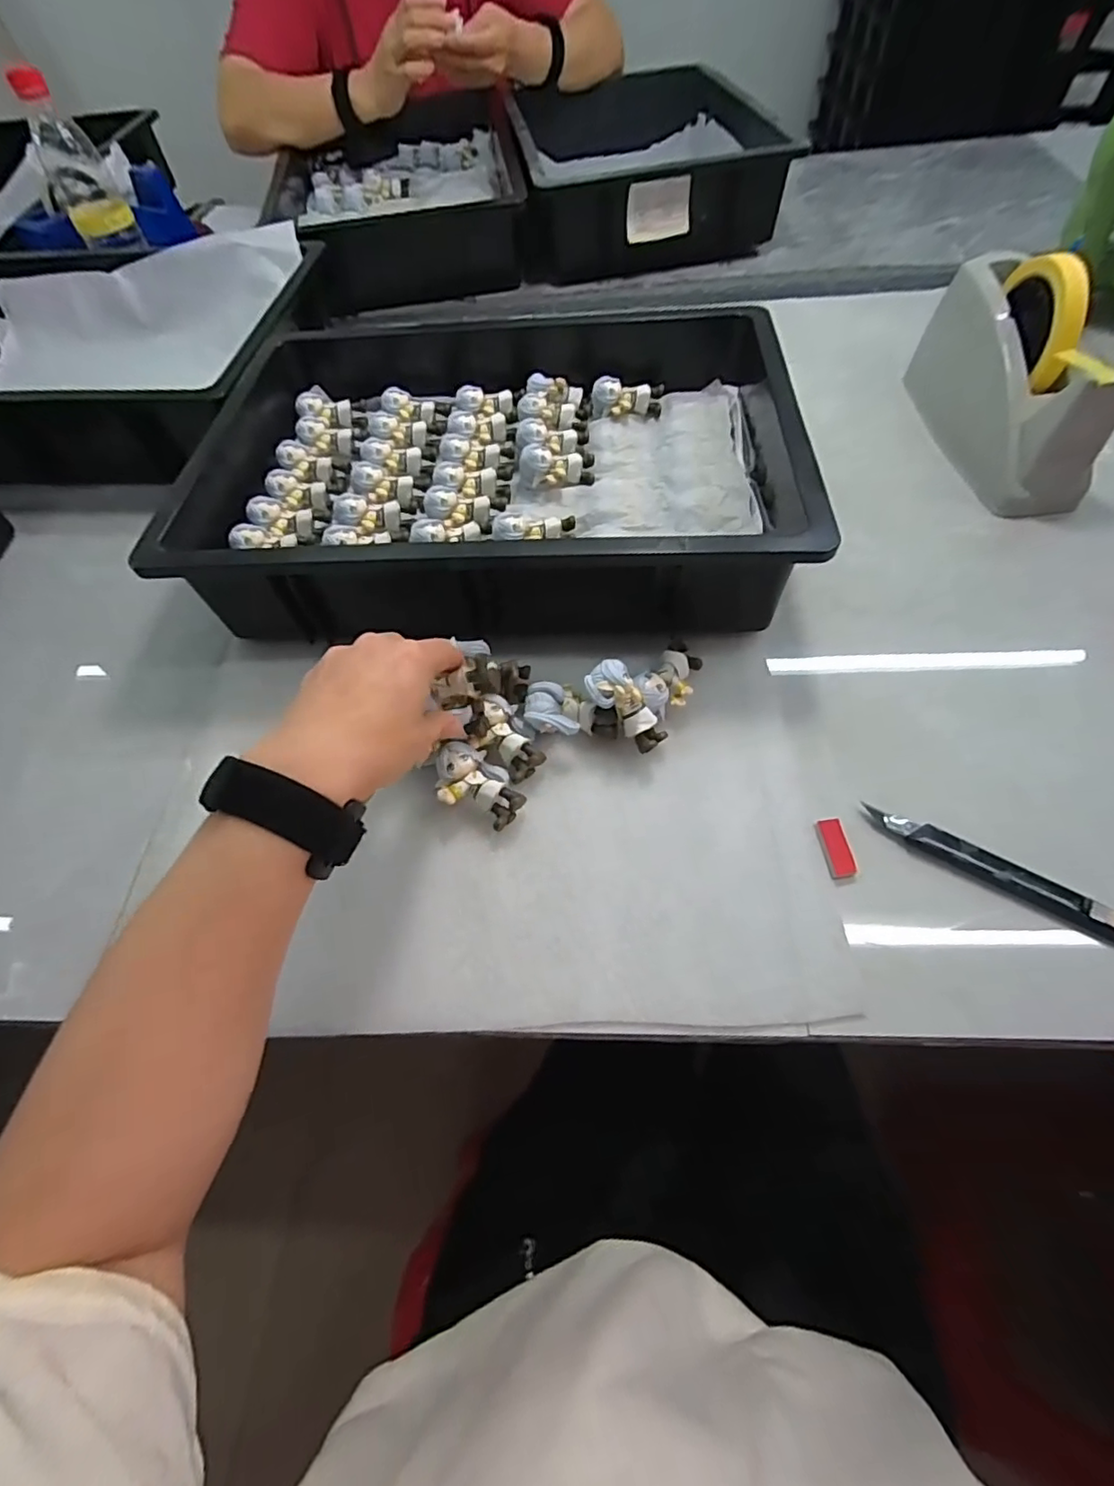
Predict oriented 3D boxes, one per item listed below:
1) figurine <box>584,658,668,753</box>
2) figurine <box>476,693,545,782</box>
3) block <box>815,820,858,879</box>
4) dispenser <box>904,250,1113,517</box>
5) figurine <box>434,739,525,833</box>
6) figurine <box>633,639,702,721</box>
[{"bbox_3d":[0.046,-0.024,0.362,0.027,0.022,0.061,-40,98,-18],"label":"figurine"},{"bbox_3d":[-0.033,-0.003,0.380,0.035,0.020,0.058,-25,76,-12],"label":"figurine"},{"bbox_3d":[0.164,0.062,0.341,0.014,0.006,0.034,-8,59,0],"label":"block"},{"bbox_3d":[0.377,-0.306,0.480,0.068,0.119,0.214,-6,59,1],"label":"dispenser"},{"bbox_3d":[-0.050,0.028,0.362,0.041,0.025,0.058,-41,64,-18],"label":"figurine"},{"bbox_3d":[0.077,-0.042,0.394,0.033,0.026,0.059,34,68,22],"label":"figurine"}]

